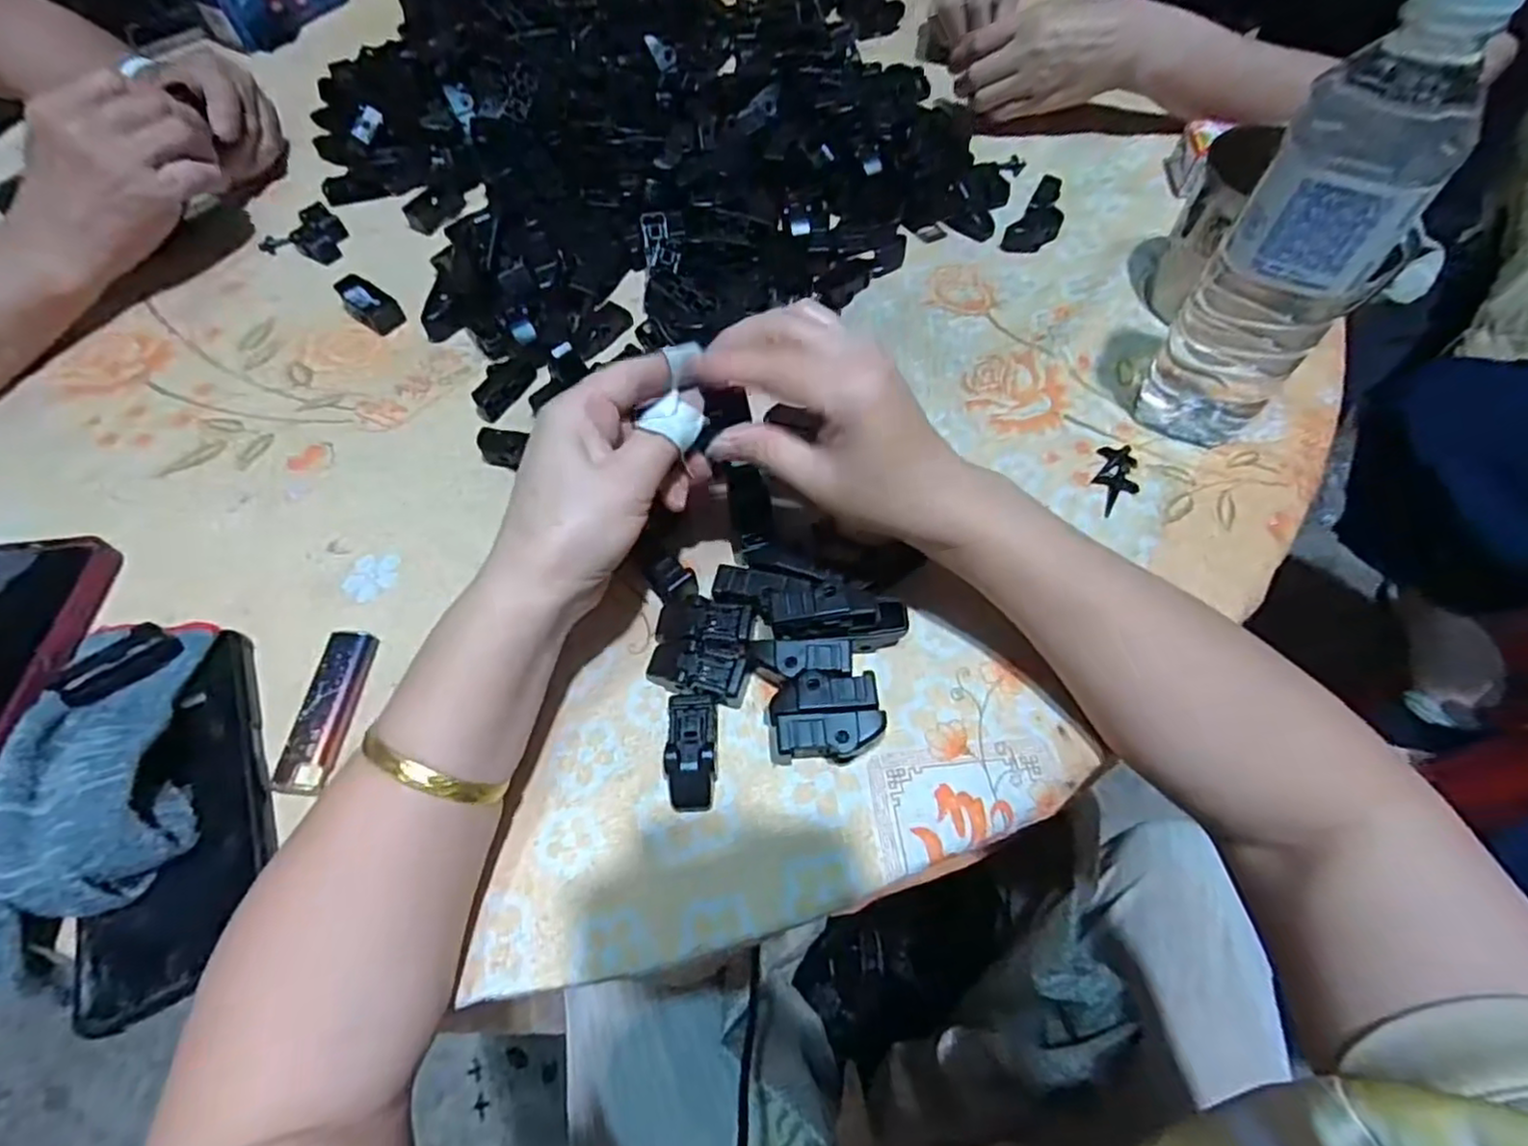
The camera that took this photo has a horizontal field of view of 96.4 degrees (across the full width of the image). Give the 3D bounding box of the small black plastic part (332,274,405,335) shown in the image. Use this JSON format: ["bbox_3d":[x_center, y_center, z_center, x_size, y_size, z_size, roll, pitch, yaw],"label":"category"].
[{"bbox_3d":[-0.275,-0.187,0.479,0.052,0.012,0.025,38,68,7],"label":"small black plastic part"}]

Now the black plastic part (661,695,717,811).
[{"bbox_3d":[-0.032,0.081,0.310,0.022,0.018,0.049,-4,60,2],"label":"black plastic part"}]

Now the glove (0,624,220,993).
[{"bbox_3d":[-0.292,0.086,0.299,0.072,0.046,0.131,-18,61,-6],"label":"glove"}]

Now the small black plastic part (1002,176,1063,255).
[{"bbox_3d":[0.200,-0.257,0.491,0.031,0.014,0.070,27,66,18],"label":"small black plastic part"}]

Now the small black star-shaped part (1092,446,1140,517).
[{"bbox_3d":[0.195,-0.051,0.377,0.022,0.007,0.045,7,62,8],"label":"small black star-shaped part"}]

